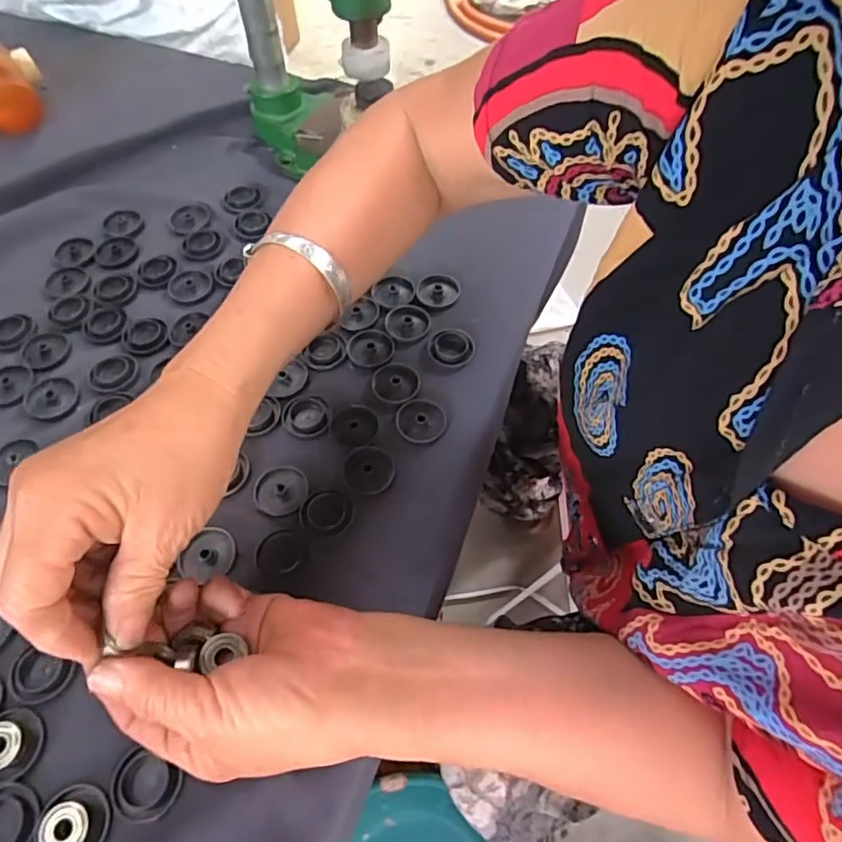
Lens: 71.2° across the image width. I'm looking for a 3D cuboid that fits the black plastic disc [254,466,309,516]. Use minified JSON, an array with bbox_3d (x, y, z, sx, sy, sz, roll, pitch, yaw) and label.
[{"bbox_3d":[-0.088,0.043,0.369,0.033,0.004,0.032,0,59,0],"label":"black plastic disc"}]

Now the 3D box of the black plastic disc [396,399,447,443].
[{"bbox_3d":[0.001,0.002,0.403,0.033,0.011,0.032,0,59,0],"label":"black plastic disc"}]

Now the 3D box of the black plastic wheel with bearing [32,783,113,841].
[{"bbox_3d":[-0.167,0.191,0.277,0.035,0.011,0.033,0,59,0],"label":"black plastic wheel with bearing"}]

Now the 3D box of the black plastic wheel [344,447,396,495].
[{"bbox_3d":[-0.033,0.030,0.376,0.031,0.004,0.032,0,59,0],"label":"black plastic wheel"}]

